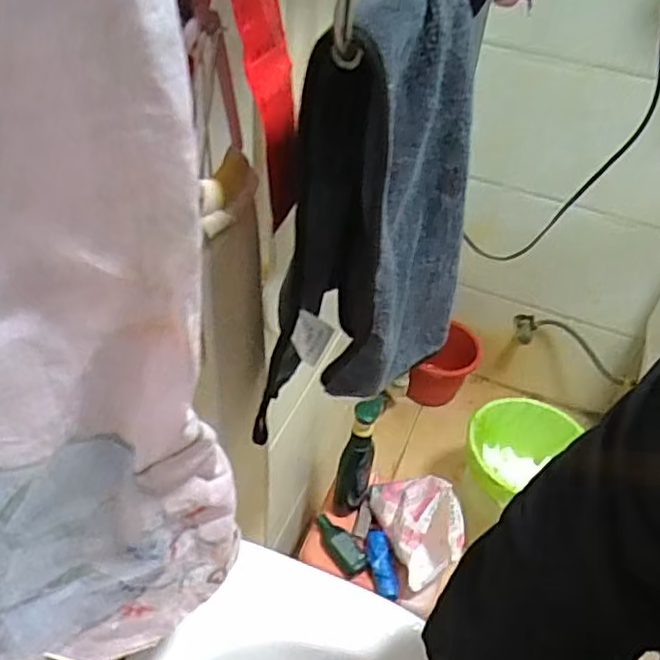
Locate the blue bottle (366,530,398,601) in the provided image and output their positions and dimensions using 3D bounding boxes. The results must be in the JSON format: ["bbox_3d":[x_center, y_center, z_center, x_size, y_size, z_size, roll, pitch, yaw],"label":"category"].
[{"bbox_3d":[0.087,0.395,1.103,0.035,0.029,0.112,-6,58,-13],"label":"blue bottle"}]

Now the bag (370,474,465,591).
[{"bbox_3d":[0.148,0.307,1.100,0.096,0.137,0.191,-10,44,-18],"label":"bag"}]

